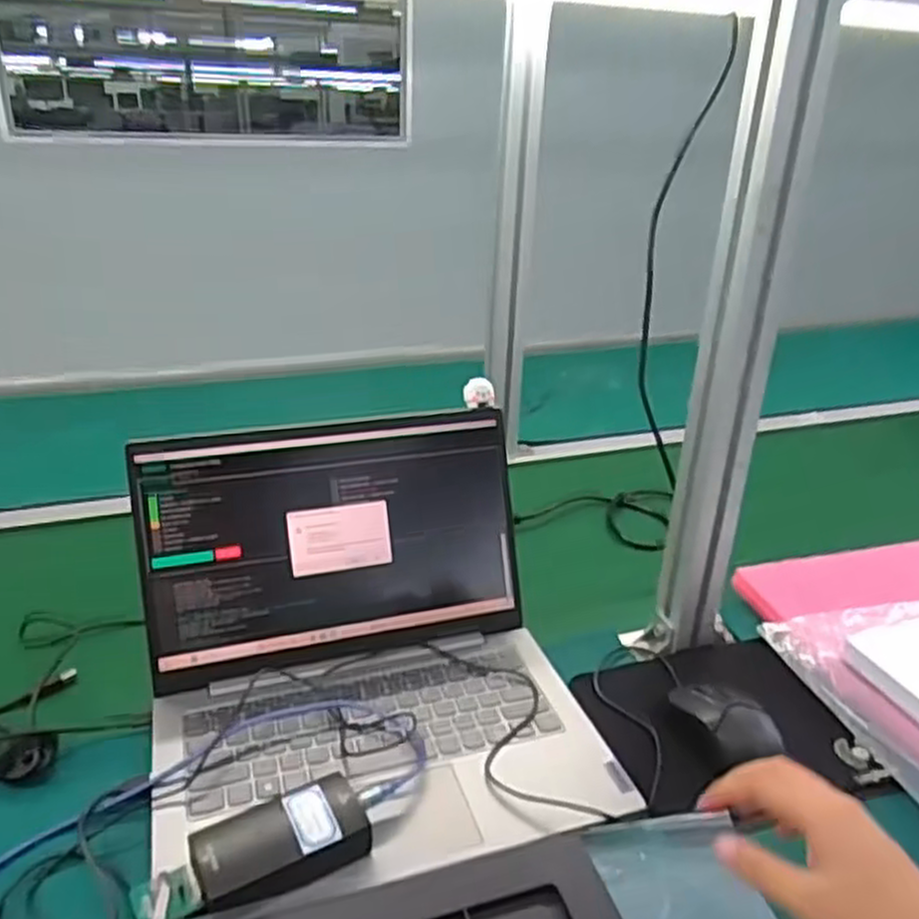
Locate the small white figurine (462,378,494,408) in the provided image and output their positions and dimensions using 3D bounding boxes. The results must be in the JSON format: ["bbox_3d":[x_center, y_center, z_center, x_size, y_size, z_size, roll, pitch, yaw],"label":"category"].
[{"bbox_3d":[0.018,-0.060,0.714,0.028,0.023,0.018,2,26,2],"label":"small white figurine"}]

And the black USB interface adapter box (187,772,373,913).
[{"bbox_3d":[-0.109,0.239,0.490,0.102,0.029,0.048,-12,29,-26],"label":"black USB interface adapter box"}]

